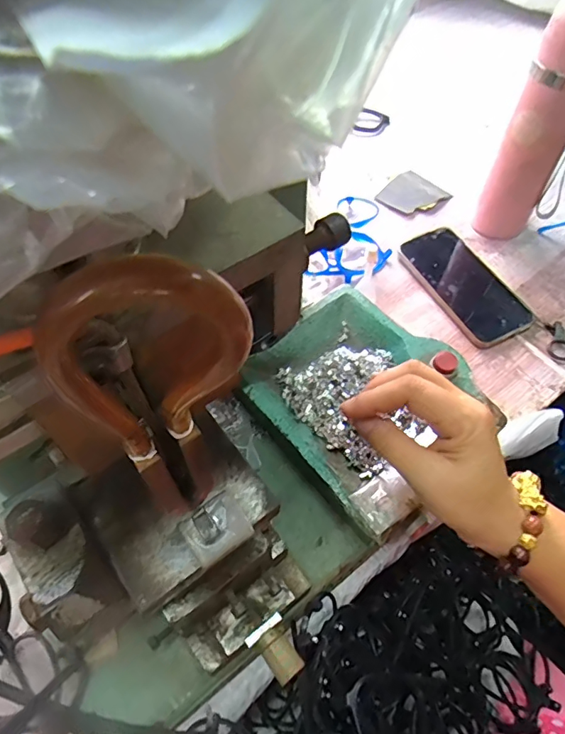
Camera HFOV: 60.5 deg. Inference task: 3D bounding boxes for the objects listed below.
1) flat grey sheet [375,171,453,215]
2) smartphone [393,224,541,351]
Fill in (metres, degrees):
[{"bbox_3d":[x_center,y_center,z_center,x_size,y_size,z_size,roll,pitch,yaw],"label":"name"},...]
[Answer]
[{"bbox_3d":[0.171,-0.225,0.631,0.069,0.012,0.071,35,65,21],"label":"flat grey sheet"},{"bbox_3d":[0.205,-0.096,0.544,0.088,0.012,0.161,-23,60,-12],"label":"smartphone"}]

